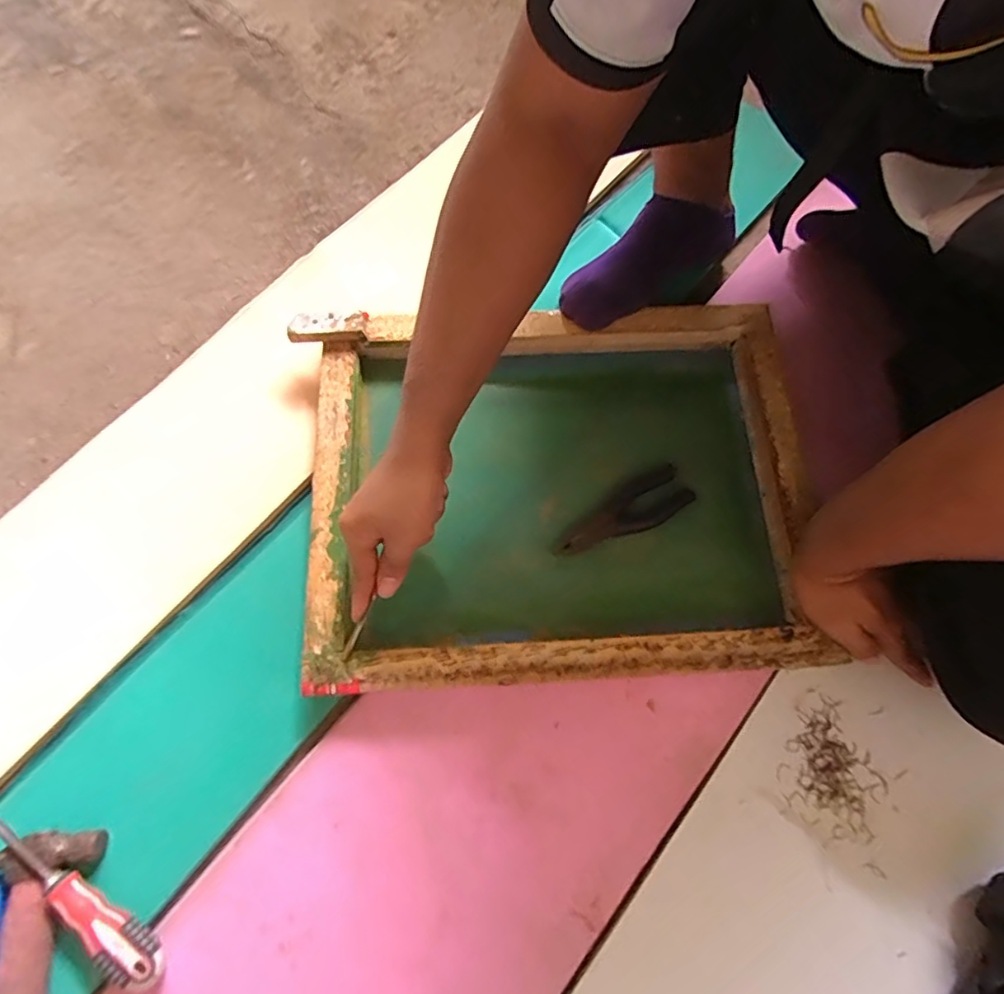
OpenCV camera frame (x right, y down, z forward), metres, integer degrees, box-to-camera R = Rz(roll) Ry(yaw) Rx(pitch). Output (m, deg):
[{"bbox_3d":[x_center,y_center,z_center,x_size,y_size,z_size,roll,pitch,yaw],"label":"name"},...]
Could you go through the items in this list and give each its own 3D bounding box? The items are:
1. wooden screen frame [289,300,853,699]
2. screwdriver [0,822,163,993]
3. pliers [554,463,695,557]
[{"bbox_3d":[0.050,-0.012,0.535,0.457,0.049,0.352,-1,73,-1],"label":"wooden screen frame"},{"bbox_3d":[-0.330,0.303,0.427,0.182,0.031,0.026,38,76,10],"label":"screwdriver"},{"bbox_3d":[0.119,0.019,0.548,0.145,0.007,0.047,-28,75,-9],"label":"pliers"}]

